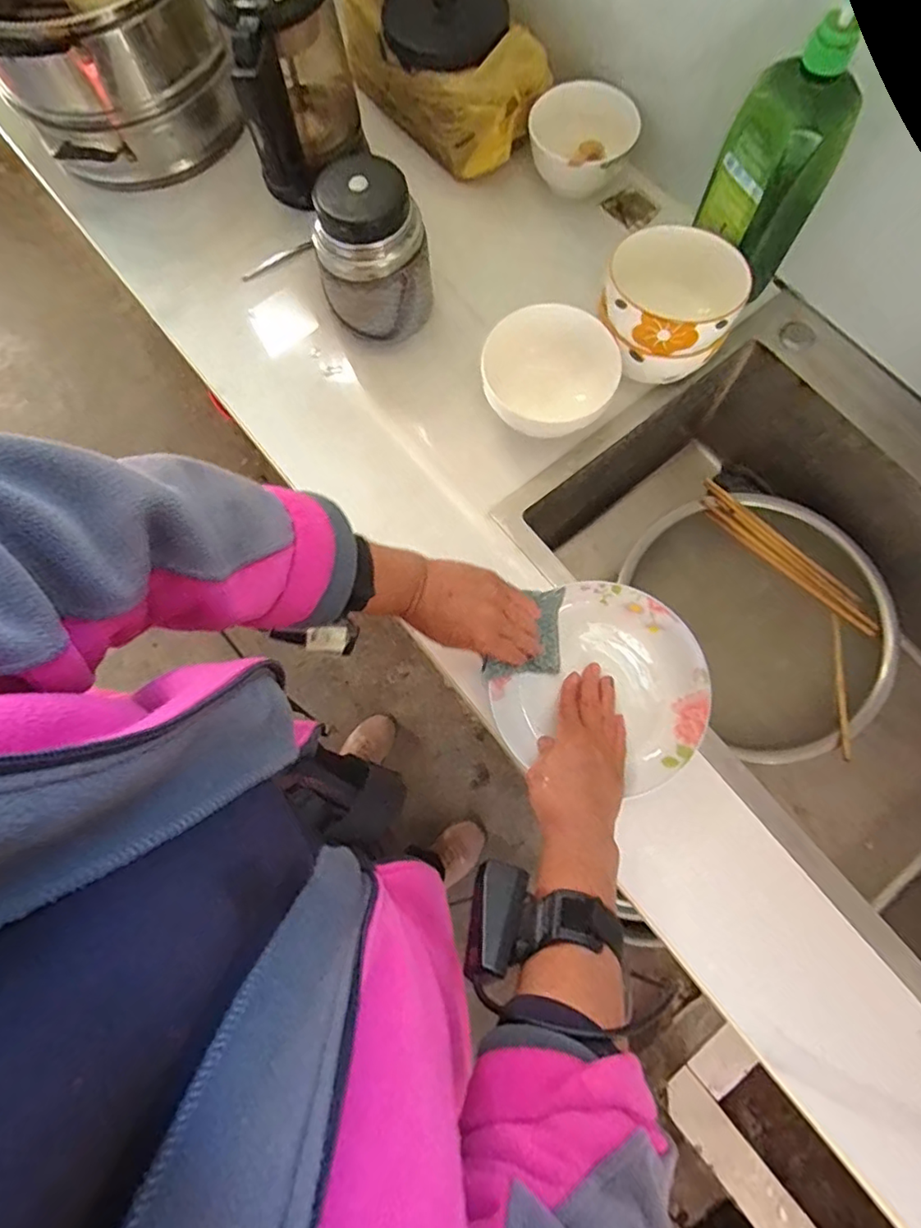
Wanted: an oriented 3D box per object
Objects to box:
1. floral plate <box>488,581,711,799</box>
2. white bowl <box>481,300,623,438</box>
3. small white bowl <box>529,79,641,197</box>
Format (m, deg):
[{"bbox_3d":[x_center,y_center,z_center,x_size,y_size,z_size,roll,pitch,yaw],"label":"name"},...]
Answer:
[{"bbox_3d":[0.138,0.075,0.545,0.170,0.037,0.186,0,75,1],"label":"floral plate"},{"bbox_3d":[0.090,-0.243,0.597,0.133,0.072,0.115,23,77,7],"label":"white bowl"},{"bbox_3d":[0.138,-0.541,0.673,0.123,0.056,0.126,13,76,5],"label":"small white bowl"}]

